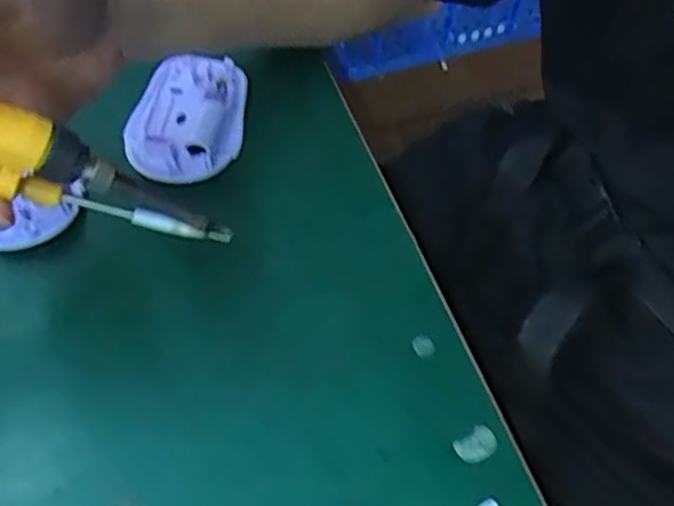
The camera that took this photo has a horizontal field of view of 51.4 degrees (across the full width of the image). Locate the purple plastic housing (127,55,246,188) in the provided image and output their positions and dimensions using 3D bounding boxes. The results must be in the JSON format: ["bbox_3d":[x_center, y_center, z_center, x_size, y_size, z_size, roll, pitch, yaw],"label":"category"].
[{"bbox_3d":[-0.085,-0.075,0.404,0.060,0.024,0.093,9,56,2],"label":"purple plastic housing"}]

